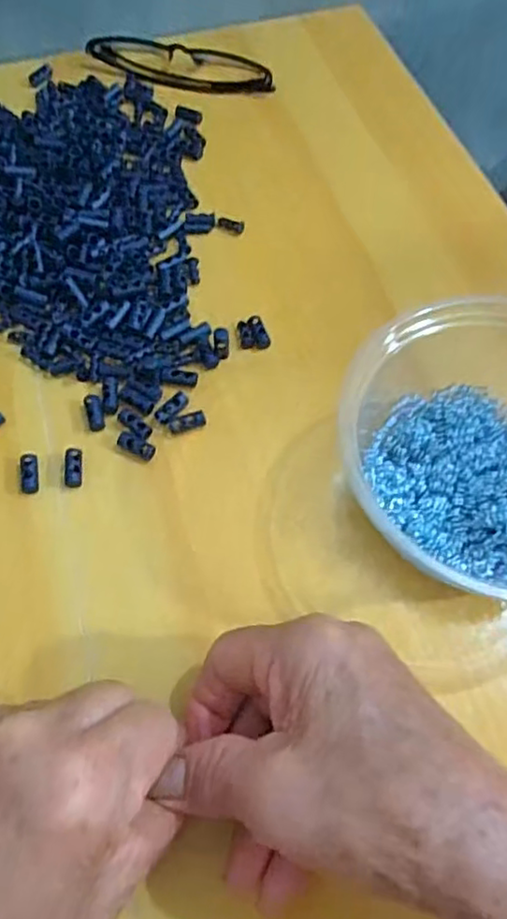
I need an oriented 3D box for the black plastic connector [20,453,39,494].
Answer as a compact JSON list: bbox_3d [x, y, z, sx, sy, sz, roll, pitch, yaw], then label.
[{"bbox_3d":[-0.106,0.006,0.297,0.008,0.006,0.019,-6,76,-4],"label":"black plastic connector"}]

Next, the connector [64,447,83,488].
[{"bbox_3d":[-0.086,0.004,0.300,0.009,0.004,0.020,-6,63,-4],"label":"connector"}]

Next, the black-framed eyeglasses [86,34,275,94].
[{"bbox_3d":[-0.051,-0.286,0.449,0.137,0.012,0.049,18,64,9],"label":"black-framed eyeglasses"}]

